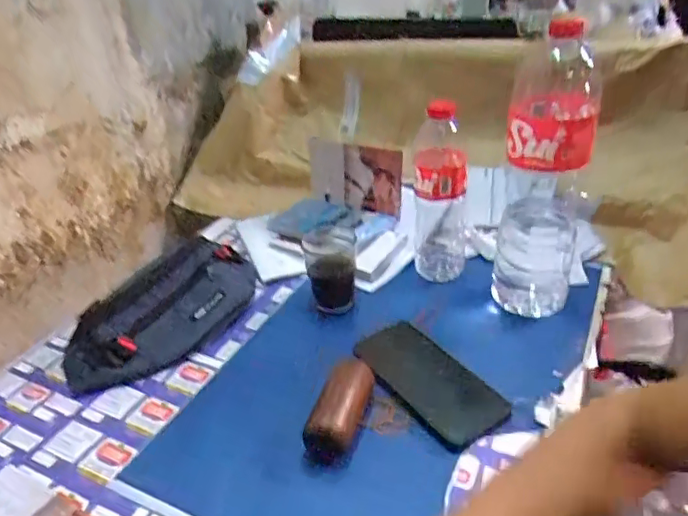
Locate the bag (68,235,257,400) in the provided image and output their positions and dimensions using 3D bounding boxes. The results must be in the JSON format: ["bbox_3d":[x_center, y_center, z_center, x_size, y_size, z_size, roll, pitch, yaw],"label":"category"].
[{"bbox_3d":[-0.200,0.058,0.663,0.109,0.080,0.257,15,32,28],"label":"bag"}]

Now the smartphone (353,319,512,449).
[{"bbox_3d":[0.080,0.117,0.568,0.079,0.013,0.170,-29,49,-25],"label":"smartphone"}]

